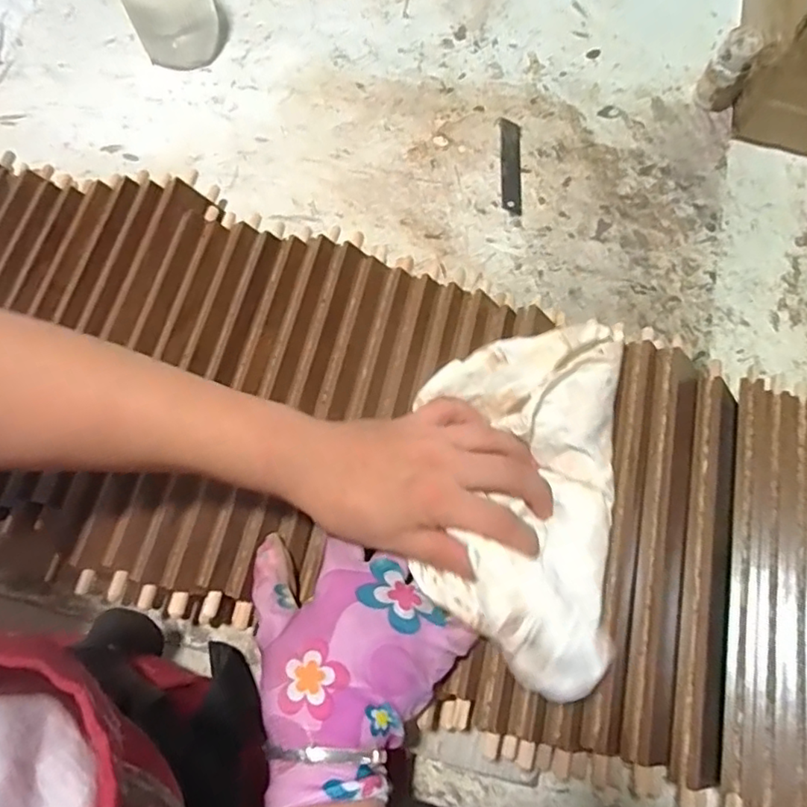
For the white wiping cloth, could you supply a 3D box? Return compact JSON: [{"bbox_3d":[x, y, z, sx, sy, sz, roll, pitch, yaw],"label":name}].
[{"bbox_3d":[0.068,0.049,0.336,0.111,0.049,0.205,5,68,2],"label":"white wiping cloth"}]

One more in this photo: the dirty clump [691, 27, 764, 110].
[{"bbox_3d":[0.278,-0.284,0.498,0.034,0.064,0.026,33,75,11],"label":"dirty clump"}]

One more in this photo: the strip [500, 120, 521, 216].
[{"bbox_3d":[0.093,-0.207,0.507,0.017,0.004,0.096,3,72,2],"label":"strip"}]

